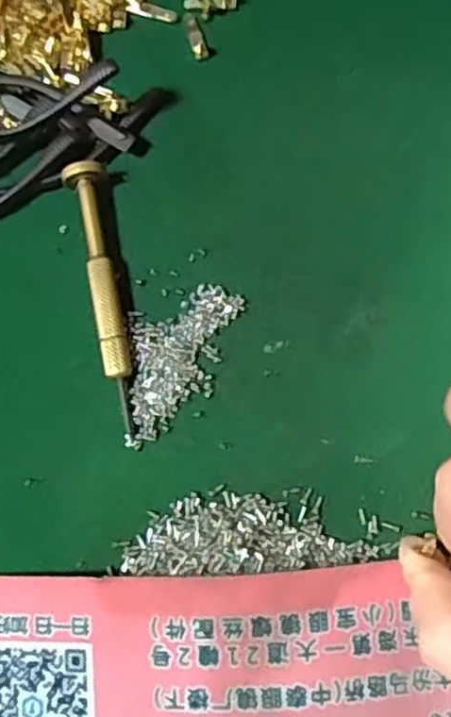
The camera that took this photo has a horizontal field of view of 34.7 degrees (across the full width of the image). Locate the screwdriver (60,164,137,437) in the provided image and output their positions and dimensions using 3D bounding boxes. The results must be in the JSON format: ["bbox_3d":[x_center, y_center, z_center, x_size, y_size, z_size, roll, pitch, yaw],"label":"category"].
[{"bbox_3d":[-0.040,-0.022,0.244,0.013,0.015,0.091,-11,78,-1],"label":"screwdriver"}]

